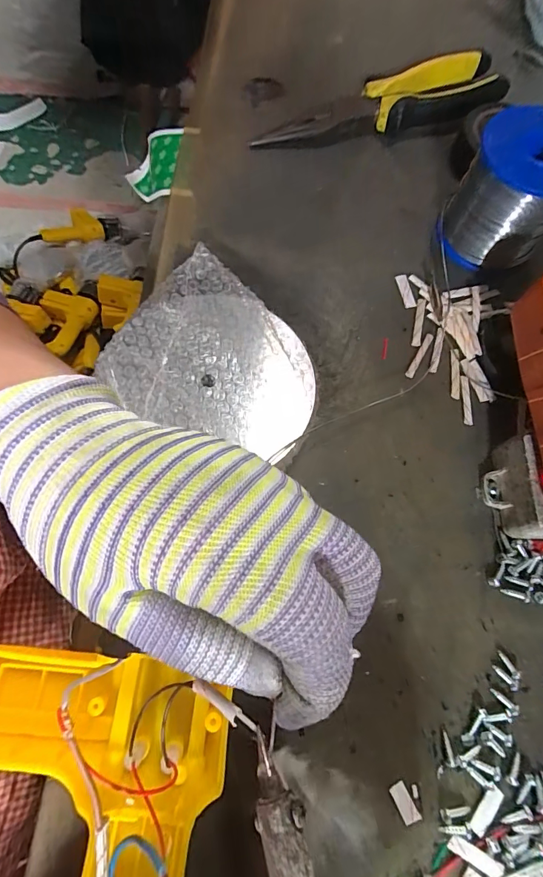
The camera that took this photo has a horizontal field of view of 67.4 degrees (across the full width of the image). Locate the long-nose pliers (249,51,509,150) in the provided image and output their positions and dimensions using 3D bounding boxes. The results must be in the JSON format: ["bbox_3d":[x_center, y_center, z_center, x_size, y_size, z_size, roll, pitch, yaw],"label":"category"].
[{"bbox_3d":[0.078,-0.247,0.302,0.190,0.019,0.048,-15,74,-6],"label":"long-nose pliers"}]

